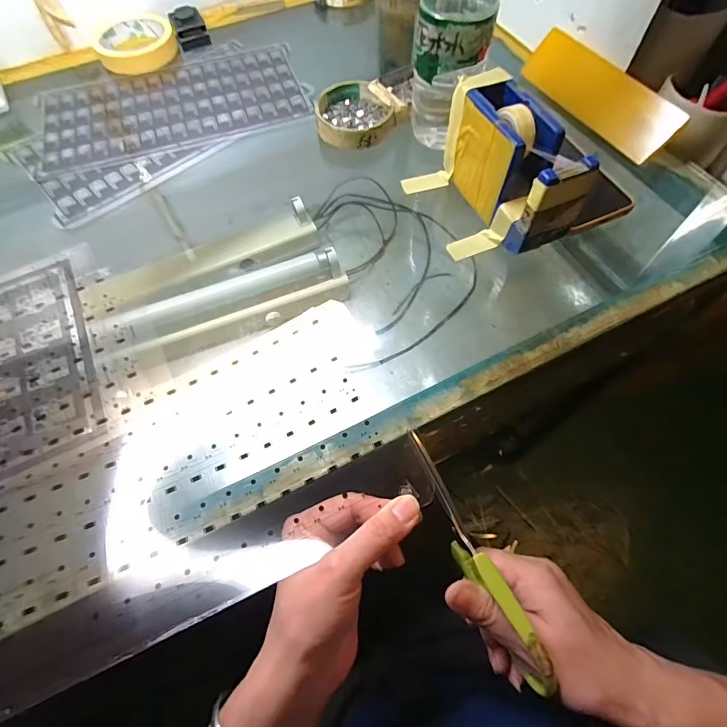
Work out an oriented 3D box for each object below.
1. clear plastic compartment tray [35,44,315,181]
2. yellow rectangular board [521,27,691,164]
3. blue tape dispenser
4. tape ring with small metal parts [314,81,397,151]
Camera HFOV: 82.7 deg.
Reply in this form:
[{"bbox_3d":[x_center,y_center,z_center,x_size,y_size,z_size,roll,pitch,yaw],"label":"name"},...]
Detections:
[{"bbox_3d":[-0.217,-0.298,0.473,0.294,0.005,0.164,-19,64,-9],"label":"clear plastic compartment tray"},{"bbox_3d":[0.239,-0.278,0.423,0.012,0.051,0.182,-20,65,-27],"label":"yellow rectangular board"},{"bbox_3d":[0.122,-0.166,0.342,0.046,0.078,0.133,-21,64,-10],"label":"blue tape dispenser"},{"bbox_3d":[-0.010,-0.262,0.434,0.079,0.021,0.085,0,62,1],"label":"tape ring with small metal parts"}]

